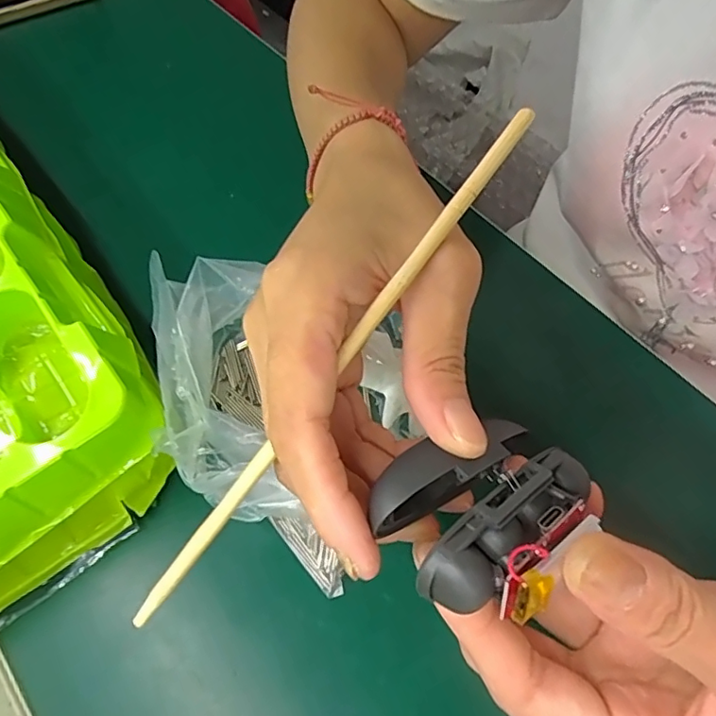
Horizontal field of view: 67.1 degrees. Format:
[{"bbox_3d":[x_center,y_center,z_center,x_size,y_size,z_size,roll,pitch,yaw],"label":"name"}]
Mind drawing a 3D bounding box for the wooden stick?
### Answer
[{"bbox_3d":[-0.007,0.002,0.159,0.006,0.004,0.187,38,89,17],"label":"wooden stick"}]

